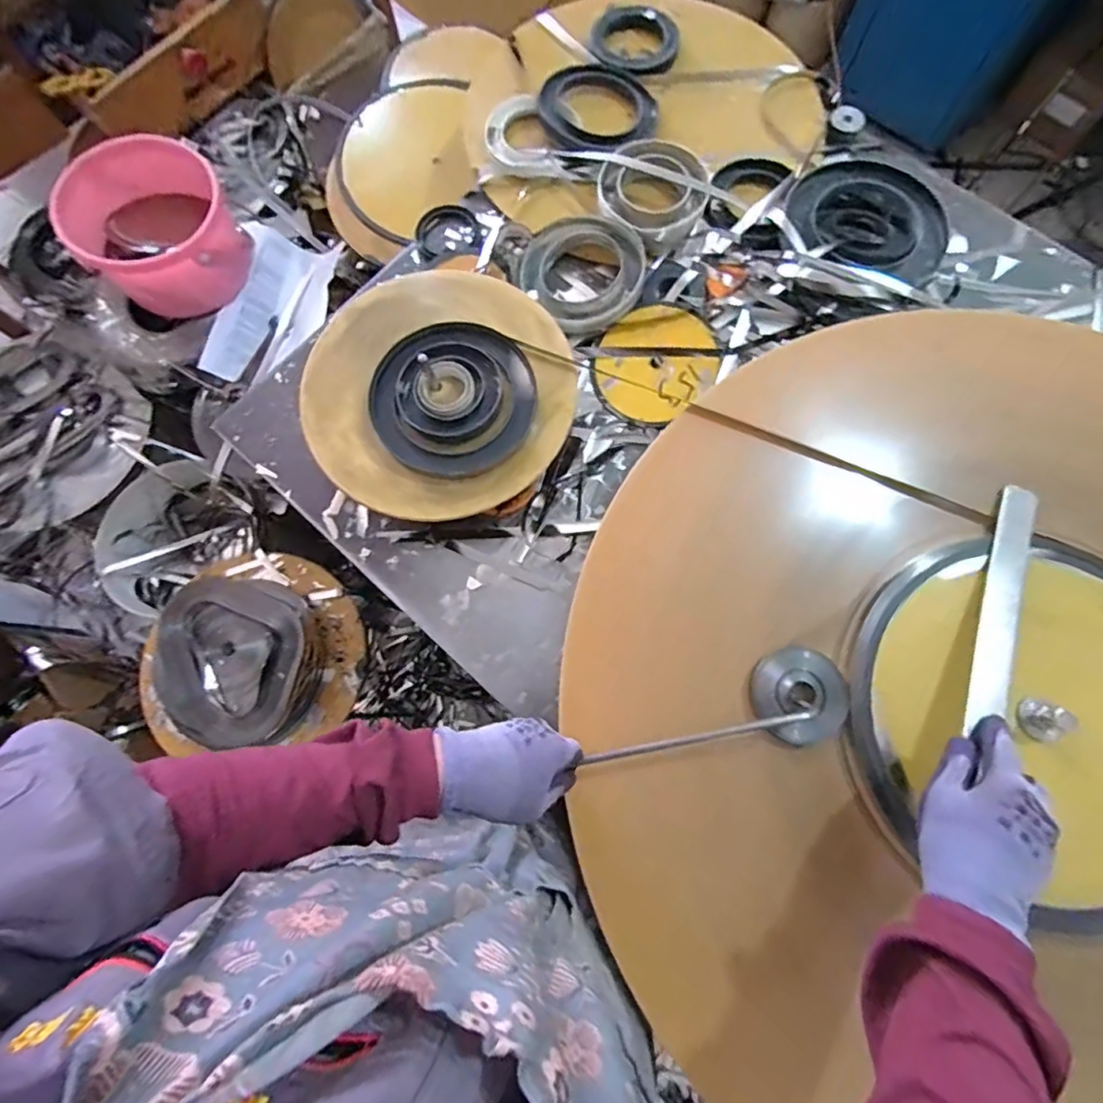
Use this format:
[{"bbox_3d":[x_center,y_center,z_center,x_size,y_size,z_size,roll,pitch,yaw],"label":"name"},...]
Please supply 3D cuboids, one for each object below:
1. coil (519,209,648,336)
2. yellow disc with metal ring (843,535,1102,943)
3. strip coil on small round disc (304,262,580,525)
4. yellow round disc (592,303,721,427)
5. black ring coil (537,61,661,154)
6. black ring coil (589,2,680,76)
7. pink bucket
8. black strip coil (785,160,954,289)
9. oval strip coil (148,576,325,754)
[{"bbox_3d":[0.037,-0.331,0.654,0.133,0.035,0.150,-32,77,-6],"label":"coil"},{"bbox_3d":[0.419,0.148,0.475,0.319,0.059,0.324,-13,76,-1],"label":"yellow disc with metal ring"},{"bbox_3d":[-0.118,-0.175,0.593,0.273,0.037,0.274,0,76,2],"label":"strip coil on small round disc"},{"bbox_3d":[0.119,-0.215,0.637,0.141,0.014,0.126,-41,78,-2],"label":"yellow round disc"},{"bbox_3d":[0.060,-0.580,0.723,0.147,0.024,0.141,0,76,2],"label":"black ring coil"},{"bbox_3d":[0.109,-0.693,0.758,0.113,0.029,0.114,0,76,2],"label":"black ring coil"},{"bbox_3d":[-0.565,-0.463,0.816,0.201,0.150,0.212,0,76,2],"label":"pink bucket"},{"bbox_3d":[0.376,-0.399,0.654,0.180,0.024,0.155,14,77,5],"label":"black strip coil"},{"bbox_3d":[-0.465,0.153,0.830,0.228,0.080,0.234,5,76,3],"label":"oval strip coil"}]

